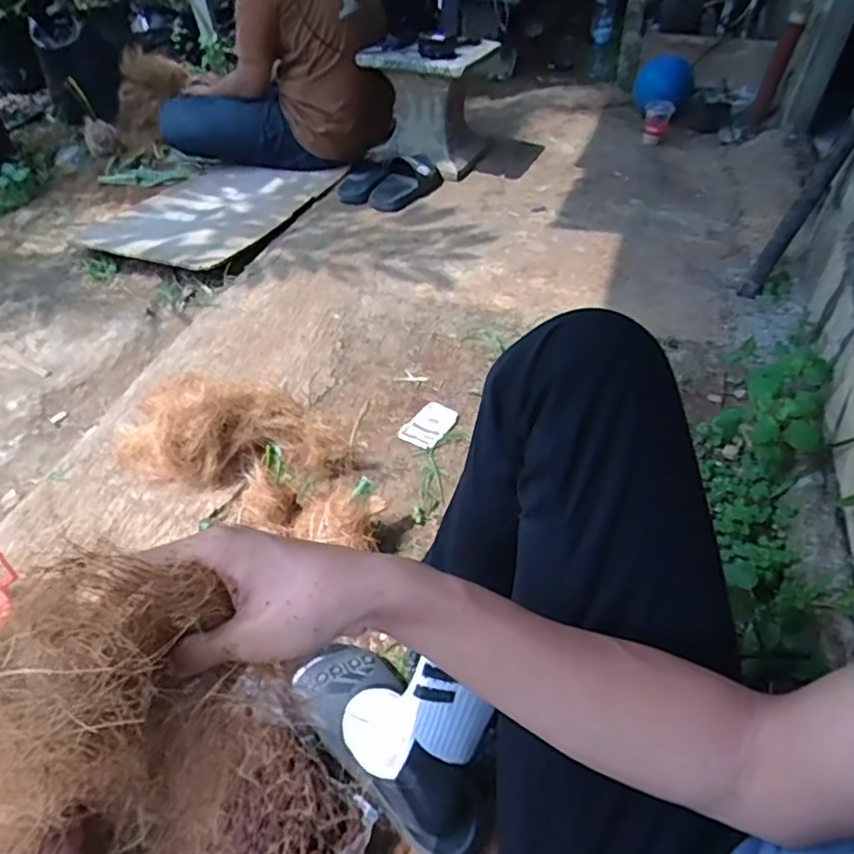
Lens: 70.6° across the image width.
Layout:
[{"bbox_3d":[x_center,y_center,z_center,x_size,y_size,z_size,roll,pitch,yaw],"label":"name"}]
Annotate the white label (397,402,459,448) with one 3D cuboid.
[{"bbox_3d":[0.004,-0.005,1.055,0.071,0.005,0.098,25,56,28],"label":"white label"}]

